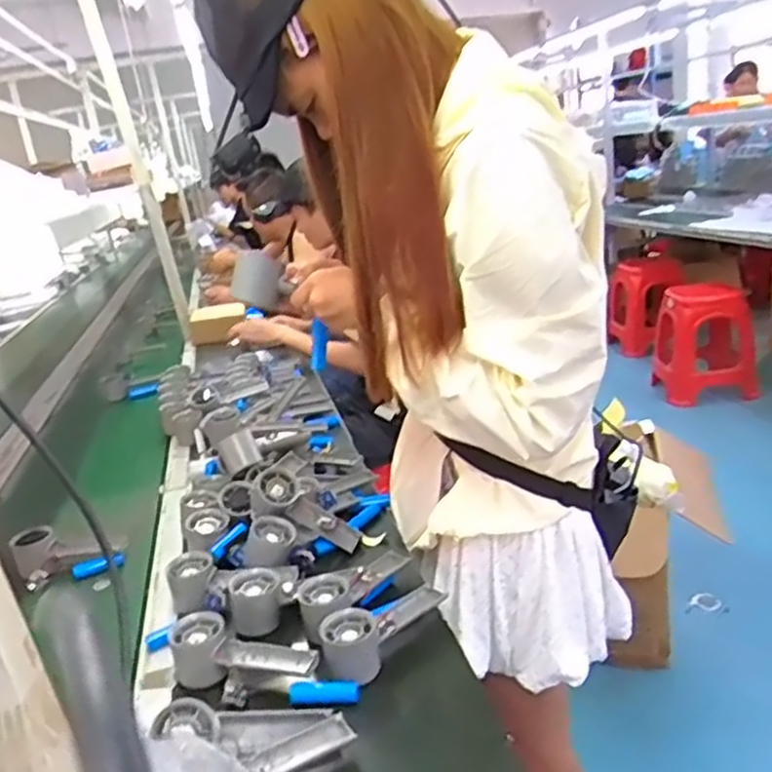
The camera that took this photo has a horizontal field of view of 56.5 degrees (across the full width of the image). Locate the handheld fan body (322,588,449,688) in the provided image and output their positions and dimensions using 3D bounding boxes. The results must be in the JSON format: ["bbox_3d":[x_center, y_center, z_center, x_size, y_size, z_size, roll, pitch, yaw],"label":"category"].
[{"bbox_3d":[0.000,0.259,0.786,0.045,0.062,0.157,10,25,44],"label":"handheld fan body"}]

